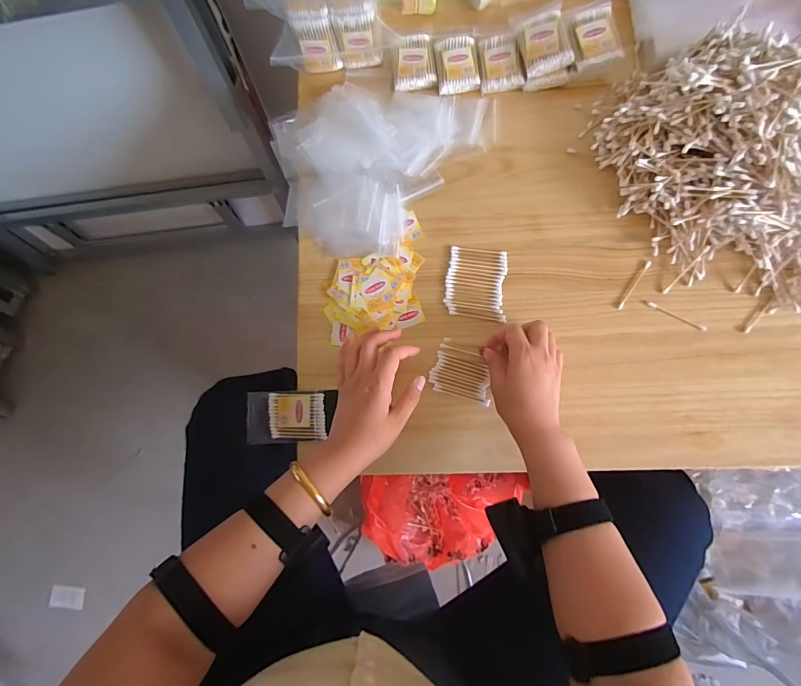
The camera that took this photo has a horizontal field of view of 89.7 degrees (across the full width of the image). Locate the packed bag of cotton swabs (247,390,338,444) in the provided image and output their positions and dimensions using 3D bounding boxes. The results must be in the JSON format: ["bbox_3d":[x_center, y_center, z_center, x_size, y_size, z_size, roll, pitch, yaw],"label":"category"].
[{"bbox_3d":[-0.143,0.096,0.522,0.113,0.012,0.067,-2,82,5],"label":"packed bag of cotton swabs"}]

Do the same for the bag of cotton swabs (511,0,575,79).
[{"bbox_3d":[0.186,-0.397,0.527,0.060,0.025,0.087,-10,81,4],"label":"bag of cotton swabs"}]

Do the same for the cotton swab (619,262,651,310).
[{"bbox_3d":[0.290,-0.072,0.499,0.007,0.004,0.072,35,86,9],"label":"cotton swab"}]

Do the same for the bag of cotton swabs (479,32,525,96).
[{"bbox_3d":[0.135,-0.378,0.541,0.054,0.011,0.076,-2,82,5],"label":"bag of cotton swabs"}]

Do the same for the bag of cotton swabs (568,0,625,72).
[{"bbox_3d":[0.248,-0.397,0.518,0.058,0.016,0.089,-11,81,4],"label":"bag of cotton swabs"}]

